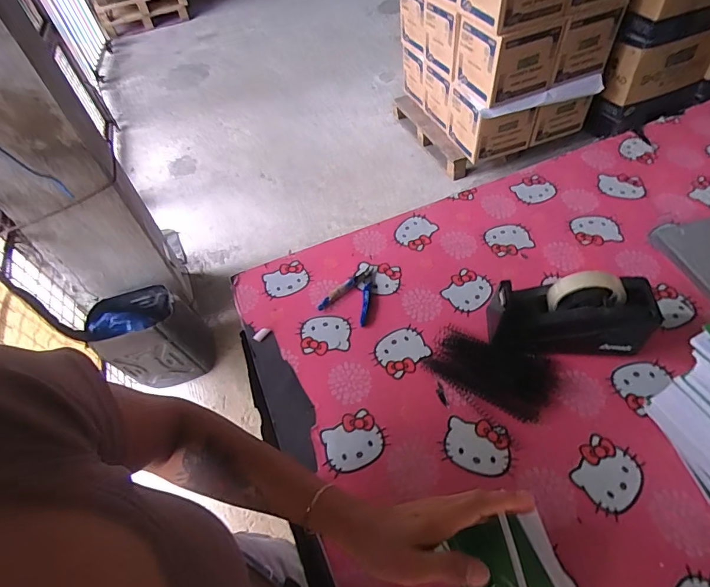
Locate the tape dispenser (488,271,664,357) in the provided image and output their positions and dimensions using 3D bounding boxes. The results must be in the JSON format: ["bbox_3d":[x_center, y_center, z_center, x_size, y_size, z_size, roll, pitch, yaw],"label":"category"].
[{"bbox_3d":[0.300,0.023,0.605,0.202,0.121,0.093,0,52,6],"label":"tape dispenser"}]

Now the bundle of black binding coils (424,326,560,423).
[{"bbox_3d":[0.195,0.111,0.611,0.174,0.022,0.090,18,56,19],"label":"bundle of black binding coils"}]

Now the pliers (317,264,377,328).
[{"bbox_3d":[0.003,-0.005,0.727,0.083,0.008,0.117,20,56,20],"label":"pliers"}]

